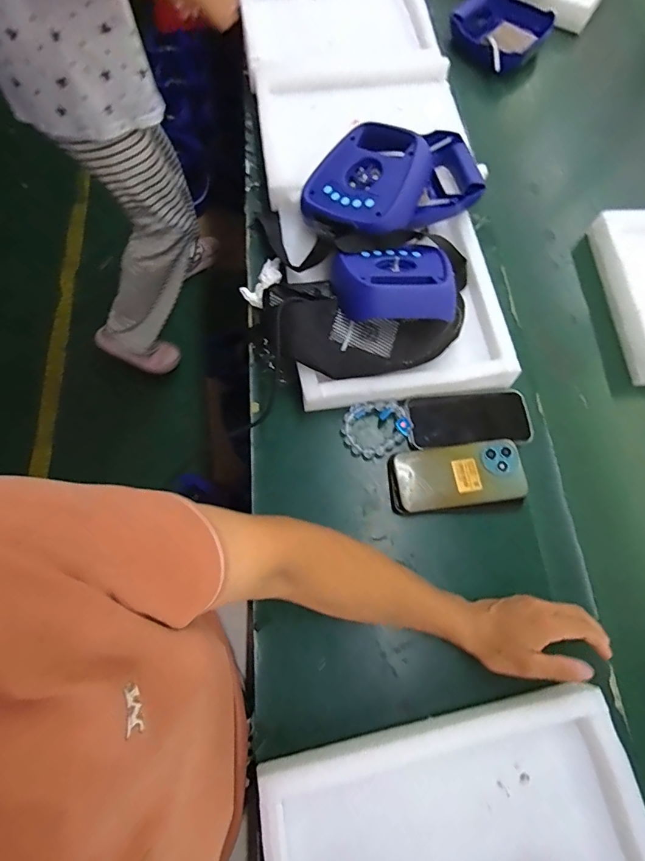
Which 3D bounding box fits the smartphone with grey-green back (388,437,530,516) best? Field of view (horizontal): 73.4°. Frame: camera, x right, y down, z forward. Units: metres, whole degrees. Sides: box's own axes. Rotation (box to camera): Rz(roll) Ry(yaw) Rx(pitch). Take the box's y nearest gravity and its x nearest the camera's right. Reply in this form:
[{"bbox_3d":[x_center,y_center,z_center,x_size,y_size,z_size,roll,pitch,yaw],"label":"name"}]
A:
[{"bbox_3d":[0.167,0.057,0.538,0.166,0.014,0.080,-7,71,-5],"label":"smartphone with grey-green back"}]

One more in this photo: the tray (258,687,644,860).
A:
[{"bbox_3d":[0.137,0.430,0.384,0.349,0.049,0.304,-9,69,-6],"label":"tray"}]

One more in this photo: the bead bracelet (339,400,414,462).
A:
[{"bbox_3d":[0.067,-0.004,0.562,0.084,0.016,0.072,-26,73,-11],"label":"bead bracelet"}]

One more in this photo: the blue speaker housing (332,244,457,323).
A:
[{"bbox_3d":[0.091,-0.194,0.563,0.153,0.045,0.152,3,42,3],"label":"blue speaker housing"}]

